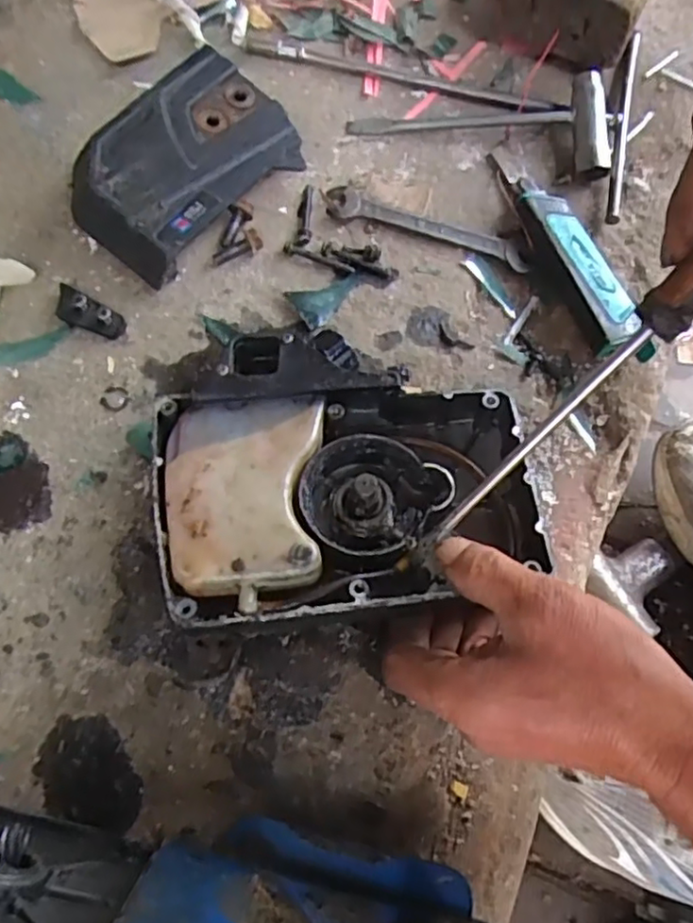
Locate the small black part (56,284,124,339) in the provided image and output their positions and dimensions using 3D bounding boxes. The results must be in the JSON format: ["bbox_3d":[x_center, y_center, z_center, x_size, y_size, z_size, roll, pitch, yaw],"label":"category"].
[{"bbox_3d":[-0.156,-0.090,0.385,0.044,0.017,0.019,28,72,6],"label":"small black part"}]

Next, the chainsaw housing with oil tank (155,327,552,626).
[{"bbox_3d":[-0.003,-0.002,0.339,0.186,0.060,0.156,-6,71,-5],"label":"chainsaw housing with oil tank"}]

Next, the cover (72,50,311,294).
[{"bbox_3d":[-0.104,-0.198,0.419,0.099,0.034,0.162,35,73,9],"label":"cover"}]

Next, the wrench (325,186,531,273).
[{"bbox_3d":[0.054,-0.155,0.426,0.139,0.006,0.024,18,71,3],"label":"wrench"}]

